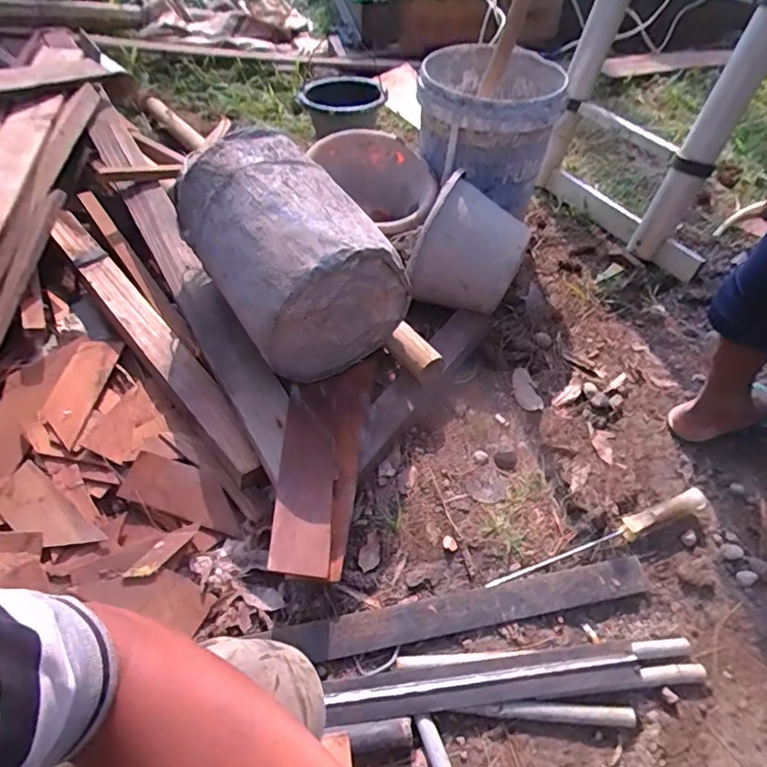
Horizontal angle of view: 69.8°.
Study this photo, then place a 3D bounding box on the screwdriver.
[{"bbox_3d":[0.321,0.232,0.815,0.368,0.034,0.032,-16,54,-14],"label":"screwdriver"}]

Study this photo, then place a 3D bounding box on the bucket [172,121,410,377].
[{"bbox_3d":[-0.153,-0.212,0.938,0.268,0.294,0.321,-27,57,-21],"label":"bucket"}]

